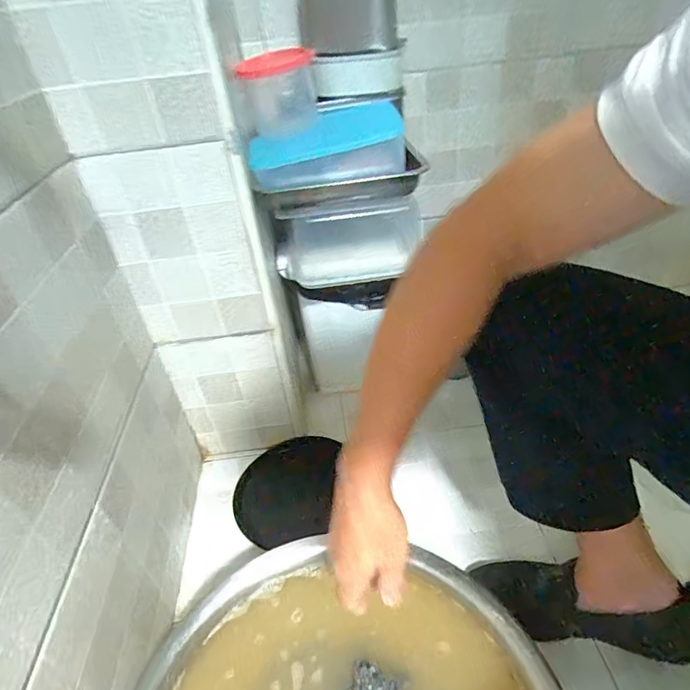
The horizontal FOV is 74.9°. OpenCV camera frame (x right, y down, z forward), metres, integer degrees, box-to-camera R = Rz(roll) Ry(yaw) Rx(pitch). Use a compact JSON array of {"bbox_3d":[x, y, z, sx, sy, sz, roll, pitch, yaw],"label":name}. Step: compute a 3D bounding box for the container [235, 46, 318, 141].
[{"bbox_3d":[-0.095,-0.375,0.677,0.106,0.114,0.111,-10,38,-5],"label":"container"}]

